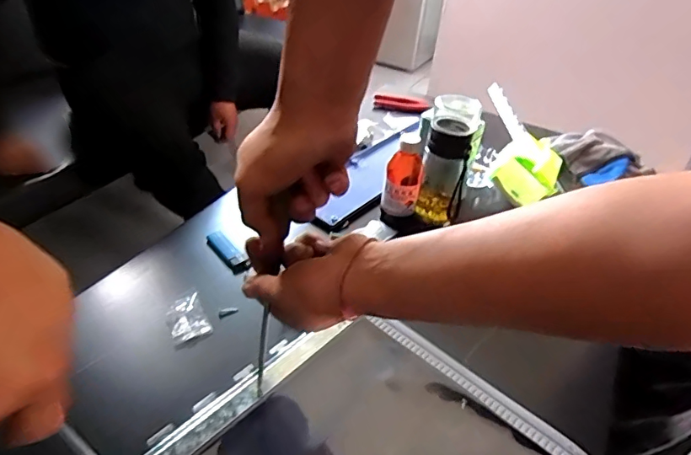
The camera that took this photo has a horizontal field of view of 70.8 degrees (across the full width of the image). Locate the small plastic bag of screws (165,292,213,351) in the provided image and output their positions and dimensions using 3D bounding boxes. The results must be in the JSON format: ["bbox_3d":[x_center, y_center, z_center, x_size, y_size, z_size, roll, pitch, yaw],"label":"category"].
[{"bbox_3d":[-0.187,0.106,0.572,0.044,0.016,0.067,-20,55,-22],"label":"small plastic bag of screws"}]

